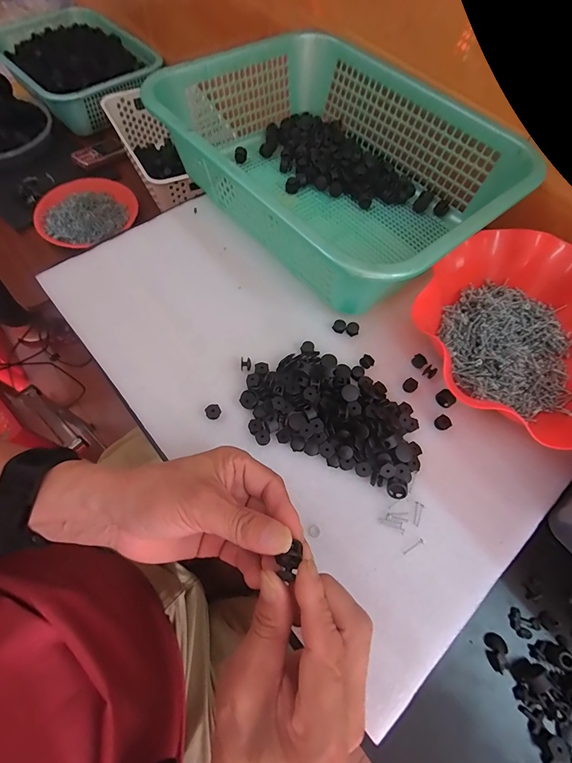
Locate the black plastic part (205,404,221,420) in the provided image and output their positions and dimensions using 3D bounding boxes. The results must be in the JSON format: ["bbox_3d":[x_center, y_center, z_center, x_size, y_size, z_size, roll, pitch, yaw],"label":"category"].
[{"bbox_3d":[-0.068,0.029,0.324,0.013,0.011,0.012,-32,71,-15],"label":"black plastic part"}]

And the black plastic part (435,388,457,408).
[{"bbox_3d":[0.156,0.017,0.338,0.013,0.011,0.017,-33,71,-16],"label":"black plastic part"}]

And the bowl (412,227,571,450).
[{"bbox_3d":[0.238,-0.049,0.339,0.208,0.067,0.202,1,66,-2],"label":"bowl"}]

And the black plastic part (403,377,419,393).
[{"bbox_3d":[0.124,0.004,0.345,0.014,0.007,0.013,-31,70,-15],"label":"black plastic part"}]

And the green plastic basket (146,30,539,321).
[{"bbox_3d":[0.057,-0.257,0.410,0.286,0.103,0.374,-40,73,-18],"label":"green plastic basket"}]

